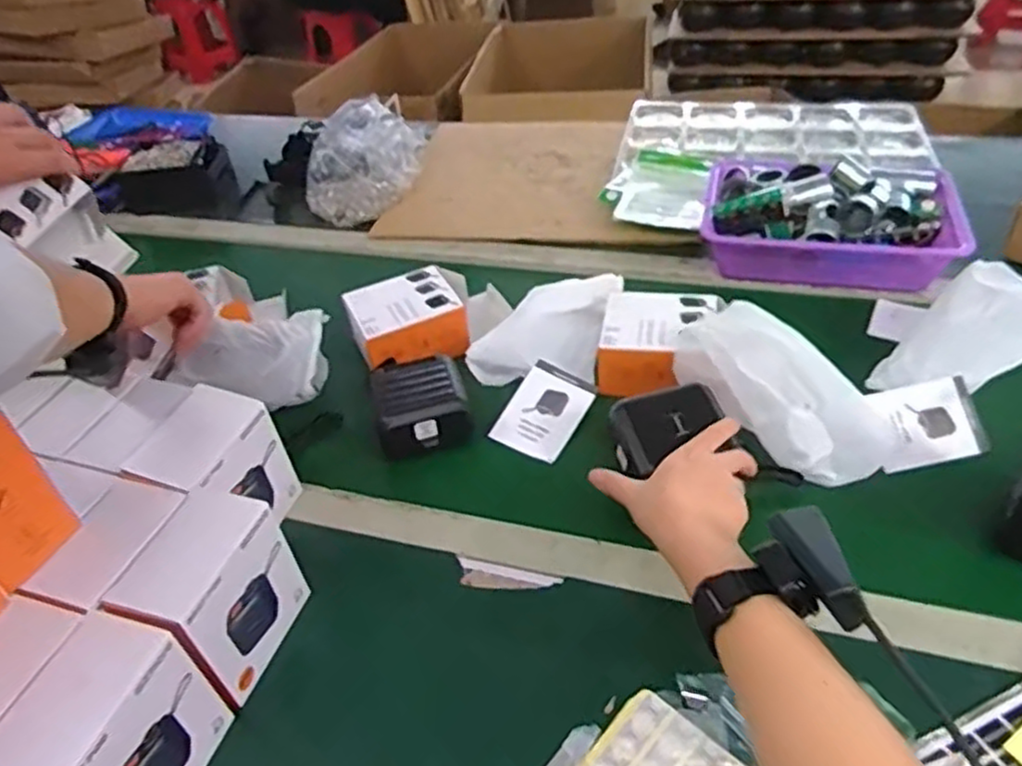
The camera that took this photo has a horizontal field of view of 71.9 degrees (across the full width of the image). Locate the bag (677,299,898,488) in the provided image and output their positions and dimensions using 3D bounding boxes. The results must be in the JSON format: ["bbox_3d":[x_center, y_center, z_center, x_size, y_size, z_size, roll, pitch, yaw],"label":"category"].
[{"bbox_3d":[0.240,0.002,0.634,0.110,0.079,0.179,-24,43,-19],"label":"bag"}]

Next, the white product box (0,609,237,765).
[{"bbox_3d":[-0.241,0.221,0.435,0.063,0.117,0.096,8,43,15],"label":"white product box"}]

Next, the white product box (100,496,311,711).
[{"bbox_3d":[-0.207,0.155,0.504,0.074,0.115,0.105,9,43,15],"label":"white product box"}]

